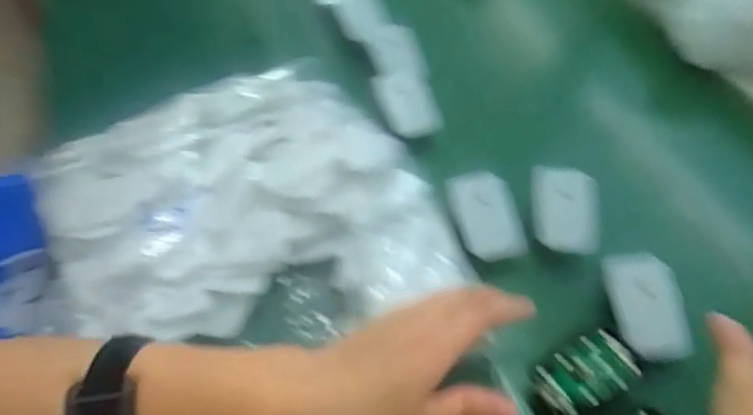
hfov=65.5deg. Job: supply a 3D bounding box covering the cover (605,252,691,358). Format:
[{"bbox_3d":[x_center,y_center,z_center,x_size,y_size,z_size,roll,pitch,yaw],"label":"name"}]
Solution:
[{"bbox_3d":[0.194,0.071,0.421,0.046,0.009,0.075,-12,78,18],"label":"cover"}]

